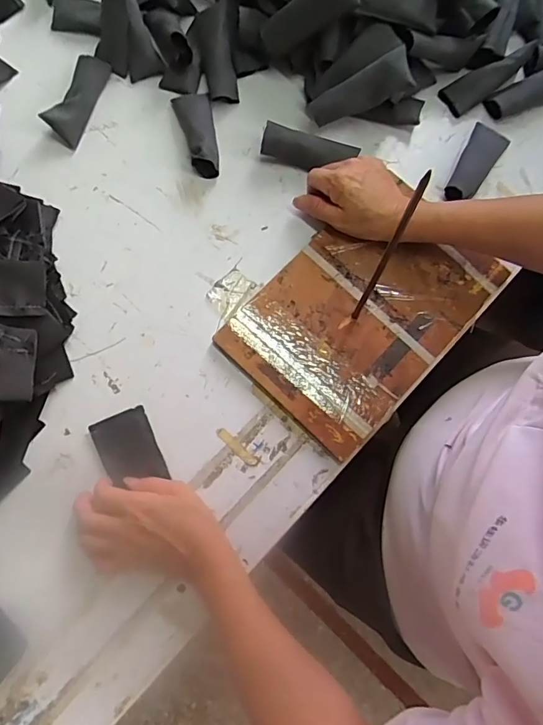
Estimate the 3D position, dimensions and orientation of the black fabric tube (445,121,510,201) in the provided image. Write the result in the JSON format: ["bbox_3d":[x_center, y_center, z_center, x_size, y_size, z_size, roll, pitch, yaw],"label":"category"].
[{"bbox_3d":[0.228,-0.224,0.513,0.040,0.018,0.111,33,78,6],"label":"black fabric tube"}]

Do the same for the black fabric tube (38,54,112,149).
[{"bbox_3d":[-0.215,-0.294,0.516,0.041,0.032,0.104,18,77,2],"label":"black fabric tube"}]

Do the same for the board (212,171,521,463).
[{"bbox_3d":[0.093,-0.053,0.476,0.177,0.008,0.254,42,79,7],"label":"board"}]

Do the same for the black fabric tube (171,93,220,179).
[{"bbox_3d":[-0.080,-0.256,0.507,0.039,0.030,0.103,-14,78,-5],"label":"black fabric tube"}]

